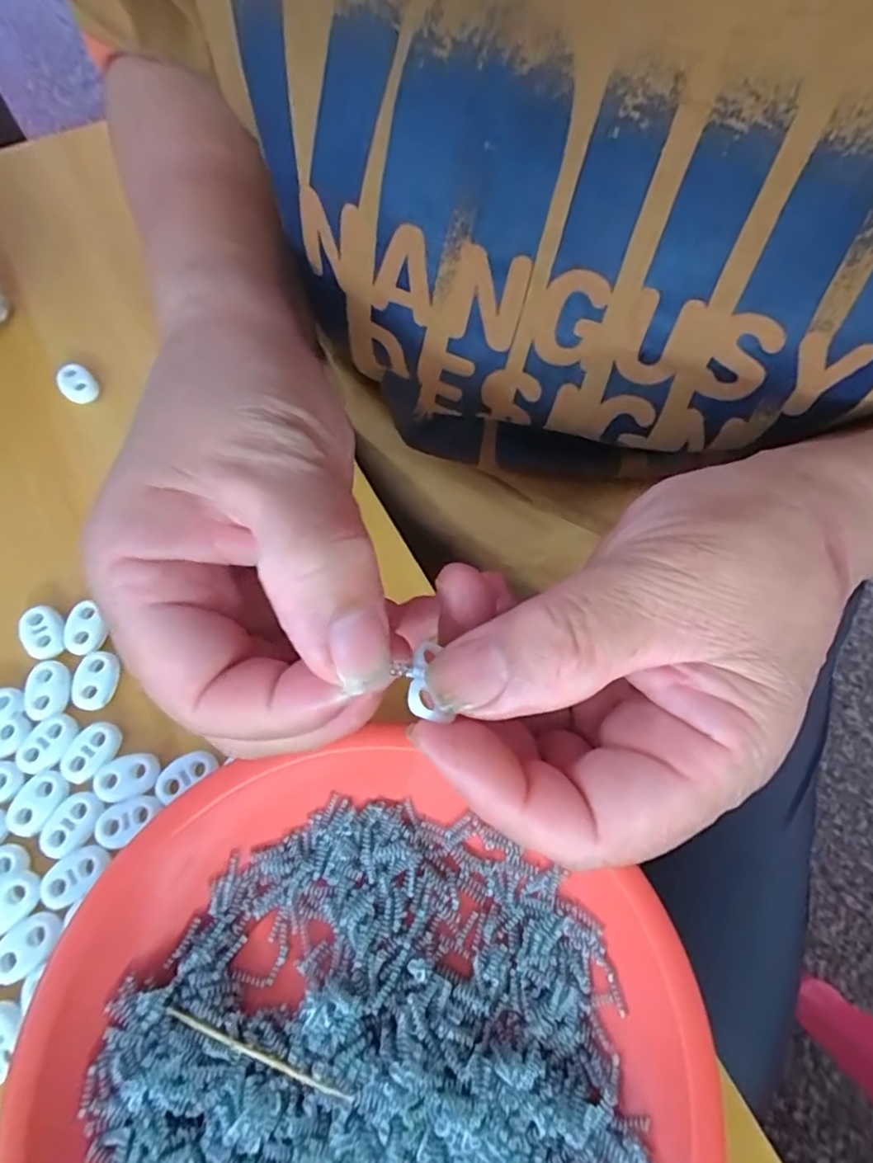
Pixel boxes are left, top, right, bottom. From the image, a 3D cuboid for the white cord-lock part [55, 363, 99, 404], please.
[{"bbox_3d":[-0.170,-0.094,0.271,0.015,0.006,0.022,-42,75,-15],"label":"white cord-lock part"}]

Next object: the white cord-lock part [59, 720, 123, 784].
[{"bbox_3d":[-0.127,0.062,0.209,0.016,0.004,0.023,29,71,9],"label":"white cord-lock part"}]

